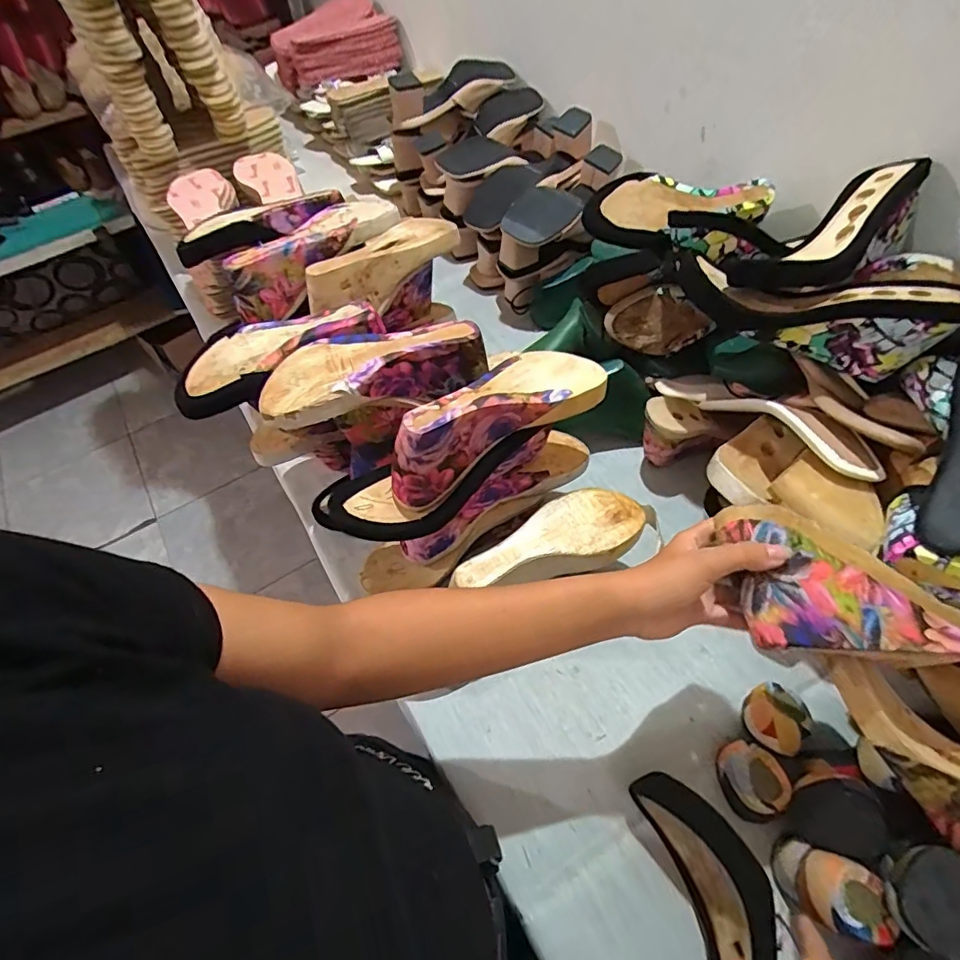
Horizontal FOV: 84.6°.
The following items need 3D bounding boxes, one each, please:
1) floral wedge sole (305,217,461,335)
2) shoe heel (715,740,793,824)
[{"bbox_3d":[-0.112,-0.246,0.668,0.079,0.106,0.205,36,66,25],"label":"floral wedge sole"},{"bbox_3d":[0.237,0.263,0.461,0.050,0.032,0.060,-1,56,4],"label":"shoe heel"}]

